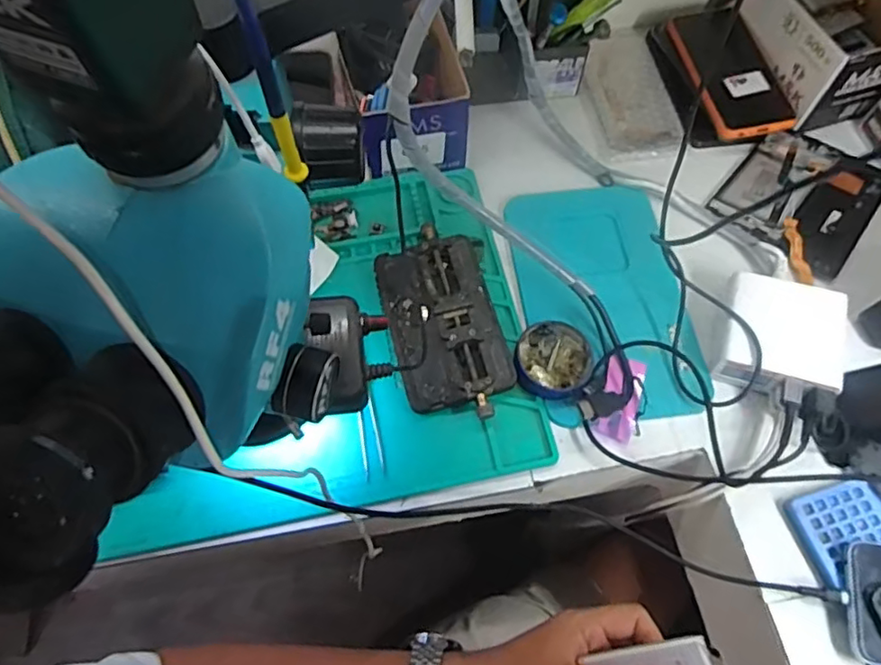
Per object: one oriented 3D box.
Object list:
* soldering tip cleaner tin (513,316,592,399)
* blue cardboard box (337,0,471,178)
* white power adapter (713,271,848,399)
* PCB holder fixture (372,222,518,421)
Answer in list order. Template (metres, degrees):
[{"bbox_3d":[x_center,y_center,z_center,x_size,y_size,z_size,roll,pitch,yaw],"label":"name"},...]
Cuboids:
[{"bbox_3d":[0.092,0.021,0.484,0.059,0.018,0.064,0,64,0],"label":"soldering tip cleaner tin"},{"bbox_3d":[-0.039,-0.234,0.571,0.095,0.090,0.165,-13,64,-7],"label":"blue cardboard box"},{"bbox_3d":[0.272,0.004,0.479,0.083,0.037,0.090,20,65,9],"label":"white power adapter"},{"bbox_3d":[0.002,-0.010,0.497,0.093,0.022,0.164,-10,64,-5],"label":"PCB holder fixture"}]

